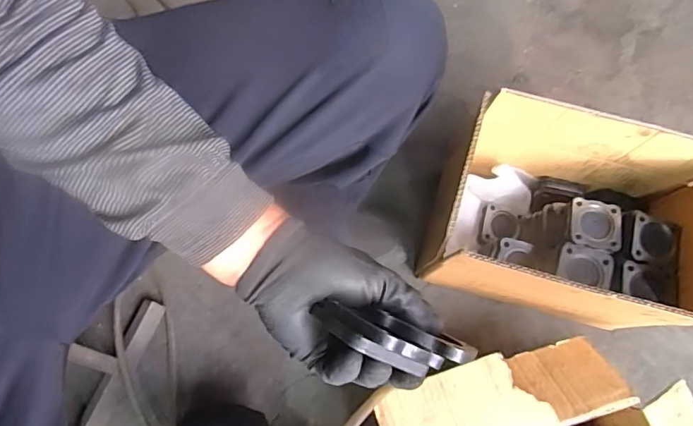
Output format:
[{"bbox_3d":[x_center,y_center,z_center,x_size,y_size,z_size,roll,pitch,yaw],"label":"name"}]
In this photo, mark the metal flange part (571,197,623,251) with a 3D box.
[{"bbox_3d":[0.343,0.016,0.703,0.068,0.013,0.068,10,72,-1],"label":"metal flange part"}]

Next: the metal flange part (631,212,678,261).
[{"bbox_3d":[0.413,0.035,0.686,0.054,0.009,0.066,15,72,0],"label":"metal flange part"}]

